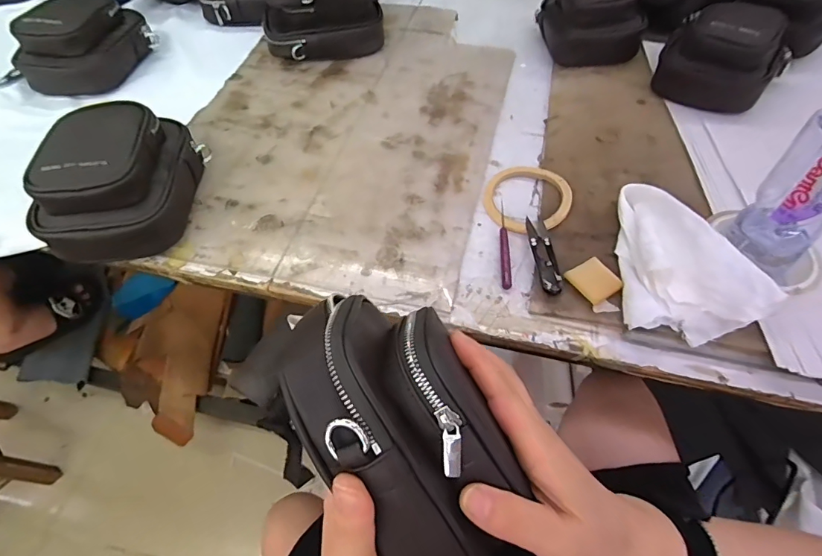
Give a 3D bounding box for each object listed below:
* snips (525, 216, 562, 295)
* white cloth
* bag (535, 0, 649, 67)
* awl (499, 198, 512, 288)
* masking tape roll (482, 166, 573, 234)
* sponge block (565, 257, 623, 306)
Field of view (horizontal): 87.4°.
[{"bbox_3d":[0.132,-0.027,0.424,0.022,0.011,0.097,-1,55,0],"label":"snips"},{"bbox_3d":[0.247,-0.023,0.393,0.097,0.053,0.150,8,55,6],"label":"white cloth"},{"bbox_3d":[0.268,-0.387,0.640,0.117,0.102,0.126,-6,55,-4],"label":"bag"},{"bbox_3d":[0.096,-0.040,0.445,0.010,0.010,0.118,2,55,2],"label":"awl"},{"bbox_3d":[0.129,-0.090,0.479,0.092,0.016,0.100,0,55,0],"label":"masking tape roll"},{"bbox_3d":[0.170,0.002,0.402,0.037,0.011,0.042,-29,59,-18],"label":"sponge block"}]

